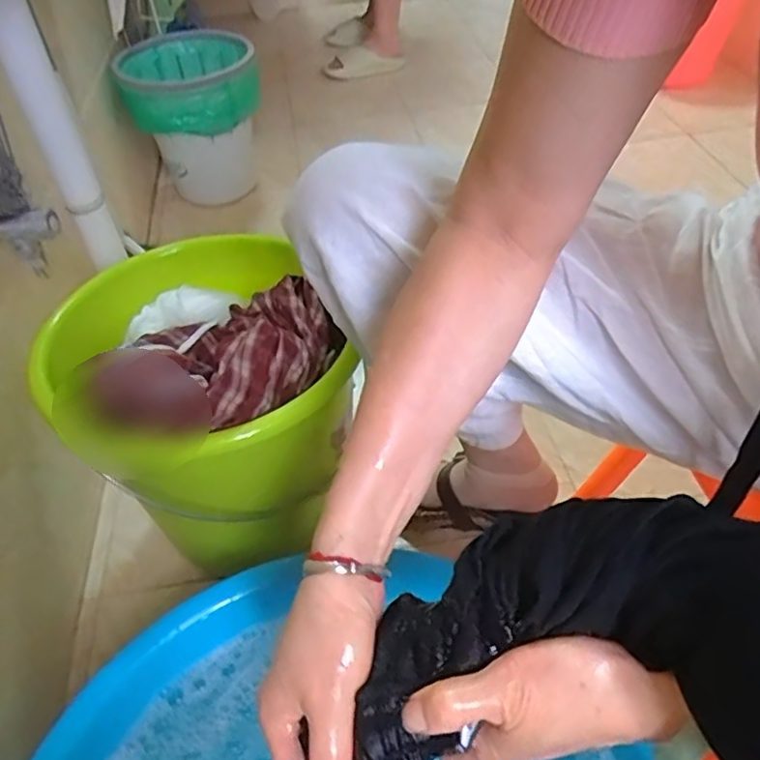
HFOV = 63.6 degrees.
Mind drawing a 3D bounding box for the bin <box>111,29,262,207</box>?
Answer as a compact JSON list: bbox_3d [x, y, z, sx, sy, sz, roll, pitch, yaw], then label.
[{"bbox_3d":[-0.371,-0.526,1.258,0.249,0.266,0.266,-24,49,-17],"label":"bin"}]

